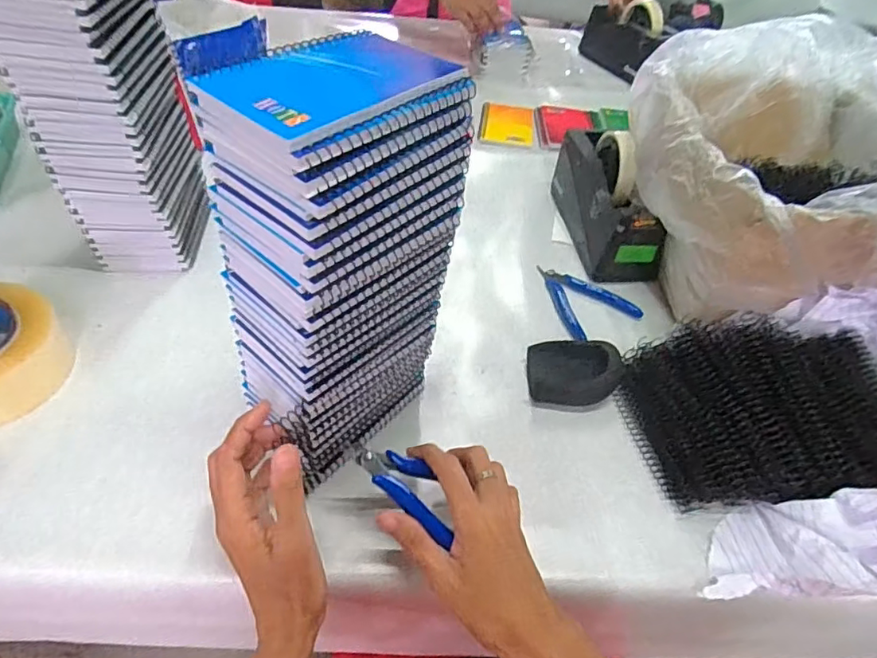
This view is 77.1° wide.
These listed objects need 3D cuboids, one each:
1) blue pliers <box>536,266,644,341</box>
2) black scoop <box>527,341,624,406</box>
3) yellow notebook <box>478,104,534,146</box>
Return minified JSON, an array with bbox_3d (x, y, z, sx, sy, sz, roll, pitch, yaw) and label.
[{"bbox_3d":[0.171,-0.031,0.610,0.089,0.007,0.113,-4,48,-10],"label":"blue pliers"},{"bbox_3d":[0.128,0.040,0.521,0.082,0.029,0.061,8,47,1],"label":"black scoop"},{"bbox_3d":[0.109,-0.326,0.876,0.084,0.008,0.121,8,47,1],"label":"yellow notebook"}]

